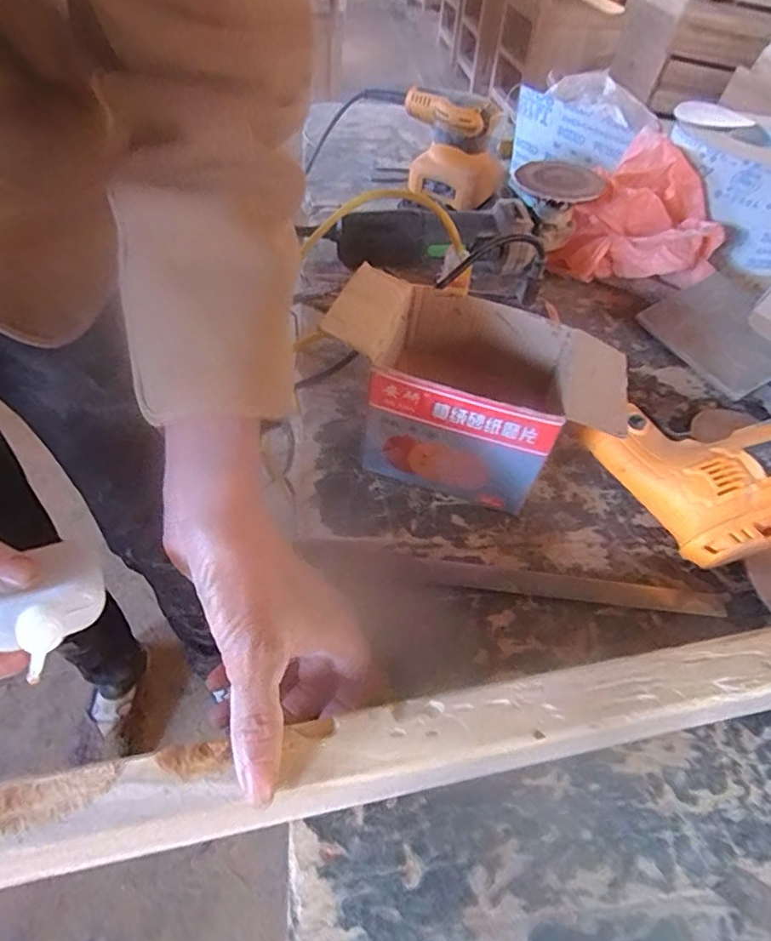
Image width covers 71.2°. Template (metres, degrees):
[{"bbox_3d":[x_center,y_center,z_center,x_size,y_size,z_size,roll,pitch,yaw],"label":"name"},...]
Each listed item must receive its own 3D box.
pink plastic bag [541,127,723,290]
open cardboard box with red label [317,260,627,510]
[{"bbox_3d":[0.299,-0.279,0.618,0.160,0.118,0.171,28,53,17],"label":"pink plastic bag"},{"bbox_3d":[0.065,-0.060,0.409,0.201,0.116,0.120,16,50,8],"label":"open cardboard box with red label"}]

